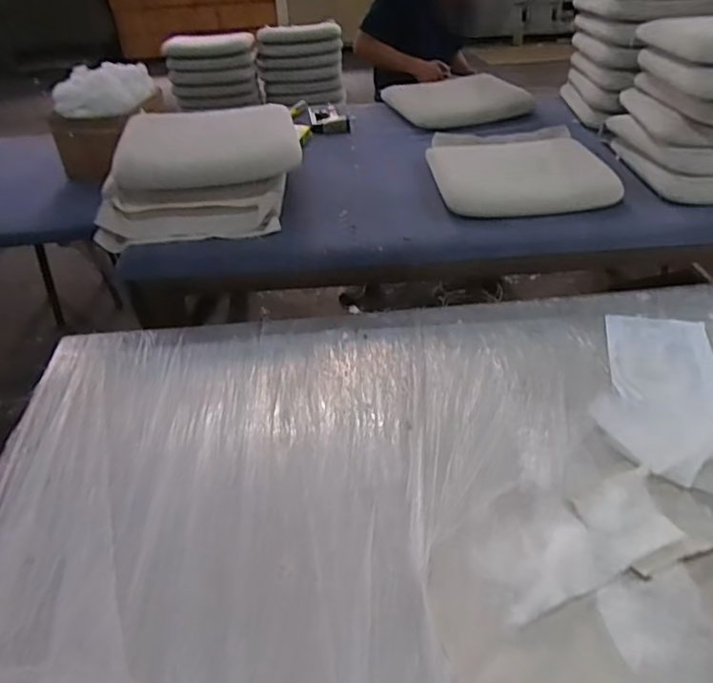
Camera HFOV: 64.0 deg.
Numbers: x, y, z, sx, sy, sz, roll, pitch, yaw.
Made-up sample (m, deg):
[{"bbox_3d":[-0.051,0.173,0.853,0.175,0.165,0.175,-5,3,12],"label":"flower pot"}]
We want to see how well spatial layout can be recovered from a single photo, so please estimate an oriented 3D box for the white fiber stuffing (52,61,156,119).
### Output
[{"bbox_3d":[-0.737,-0.735,1.675,0.271,0.111,0.191,-16,42,-16],"label":"white fiber stuffing"}]

